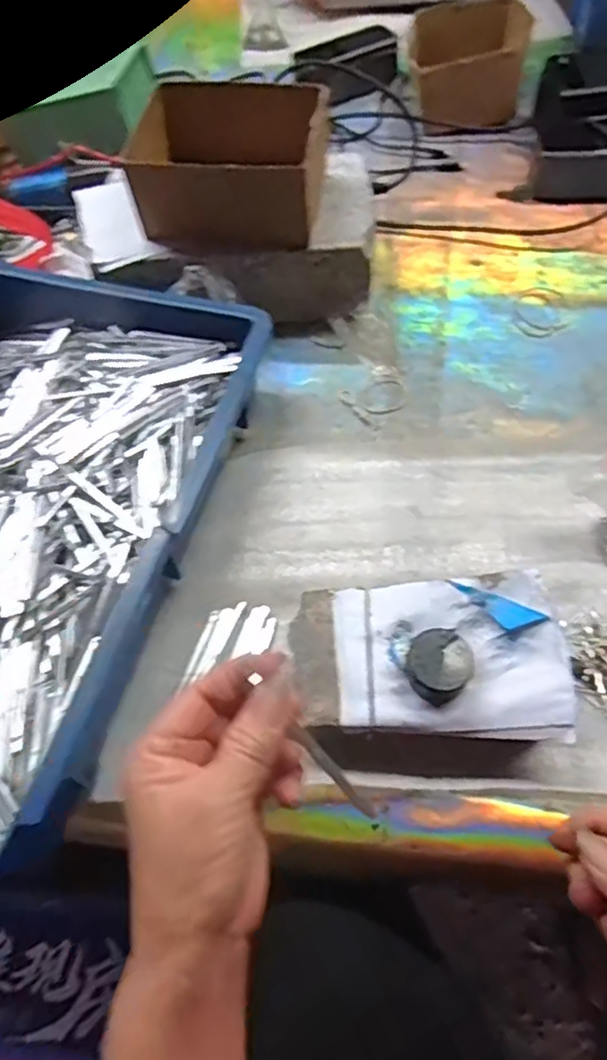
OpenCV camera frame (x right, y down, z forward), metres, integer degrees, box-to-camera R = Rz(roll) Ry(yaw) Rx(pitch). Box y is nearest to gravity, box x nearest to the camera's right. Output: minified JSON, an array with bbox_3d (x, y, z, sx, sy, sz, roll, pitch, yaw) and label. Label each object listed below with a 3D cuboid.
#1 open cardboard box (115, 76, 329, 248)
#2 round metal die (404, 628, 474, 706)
[{"bbox_3d":[-0.065,-0.310,0.546,0.165,0.076,0.113,5,60,7],"label":"open cardboard box"},{"bbox_3d":[0.080,0.080,0.382,0.037,0.020,0.037,-2,59,3],"label":"round metal die"}]

